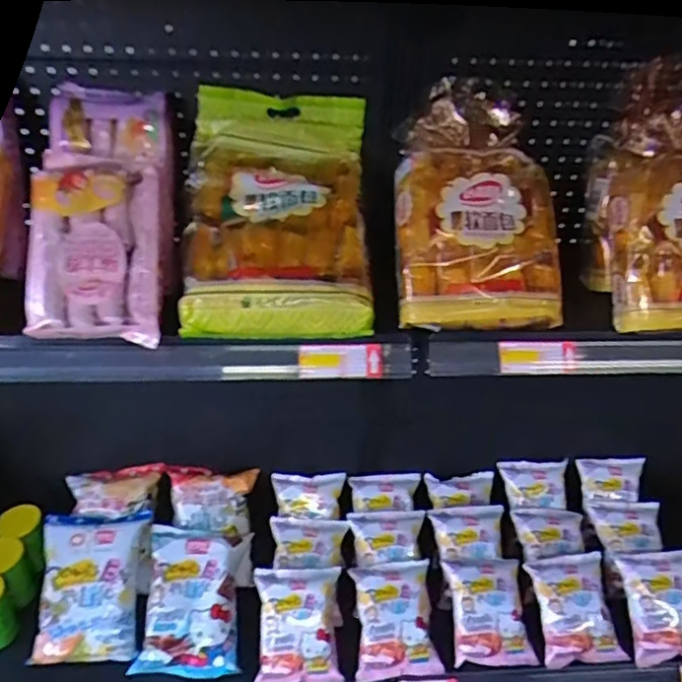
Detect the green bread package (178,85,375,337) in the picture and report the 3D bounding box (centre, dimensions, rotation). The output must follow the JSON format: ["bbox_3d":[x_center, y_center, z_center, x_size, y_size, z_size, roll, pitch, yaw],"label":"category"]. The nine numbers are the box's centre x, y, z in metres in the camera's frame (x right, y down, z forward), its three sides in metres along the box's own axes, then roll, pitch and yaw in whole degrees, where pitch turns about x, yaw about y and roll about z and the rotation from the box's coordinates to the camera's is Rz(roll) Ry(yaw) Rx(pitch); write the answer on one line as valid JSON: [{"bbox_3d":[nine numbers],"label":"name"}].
[{"bbox_3d":[-0.076,-0.162,0.725,0.218,0.069,0.333,1,62,-5],"label":"green bread package"}]

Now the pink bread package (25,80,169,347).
[{"bbox_3d":[-0.275,-0.160,0.690,0.149,0.051,0.338,-3,68,-9],"label":"pink bread package"}]

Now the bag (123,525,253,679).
[{"bbox_3d":[-0.241,0.416,0.976,0.165,0.051,0.222,4,61,-3],"label":"bag"}]

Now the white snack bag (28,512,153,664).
[{"bbox_3d":[-0.409,0.395,0.977,0.167,0.047,0.224,0,65,-6],"label":"white snack bag"}]

